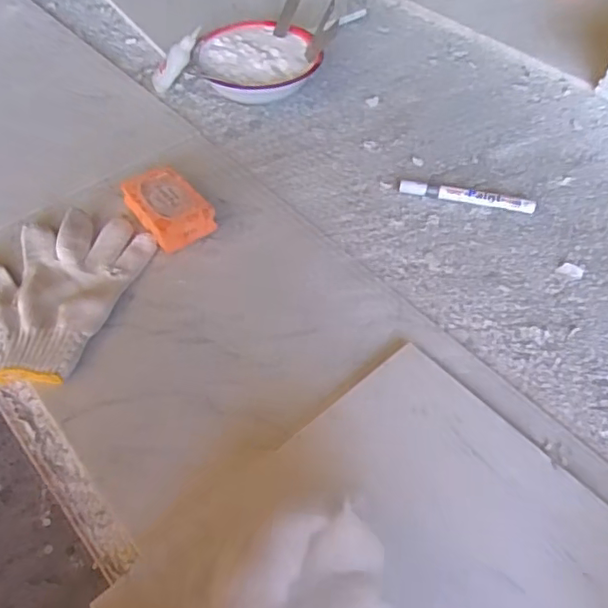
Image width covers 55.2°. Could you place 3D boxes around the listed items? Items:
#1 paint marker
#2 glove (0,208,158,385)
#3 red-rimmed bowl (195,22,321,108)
[{"bbox_3d":[0.177,-0.115,0.634,0.143,0.017,0.013,10,52,8],"label":"paint marker"},{"bbox_3d":[-0.239,-0.017,0.544,0.141,0.019,0.186,15,52,12],"label":"glove"},{"bbox_3d":[-0.064,-0.324,0.783,0.159,0.050,0.141,-13,52,-10],"label":"red-rimmed bowl"}]

